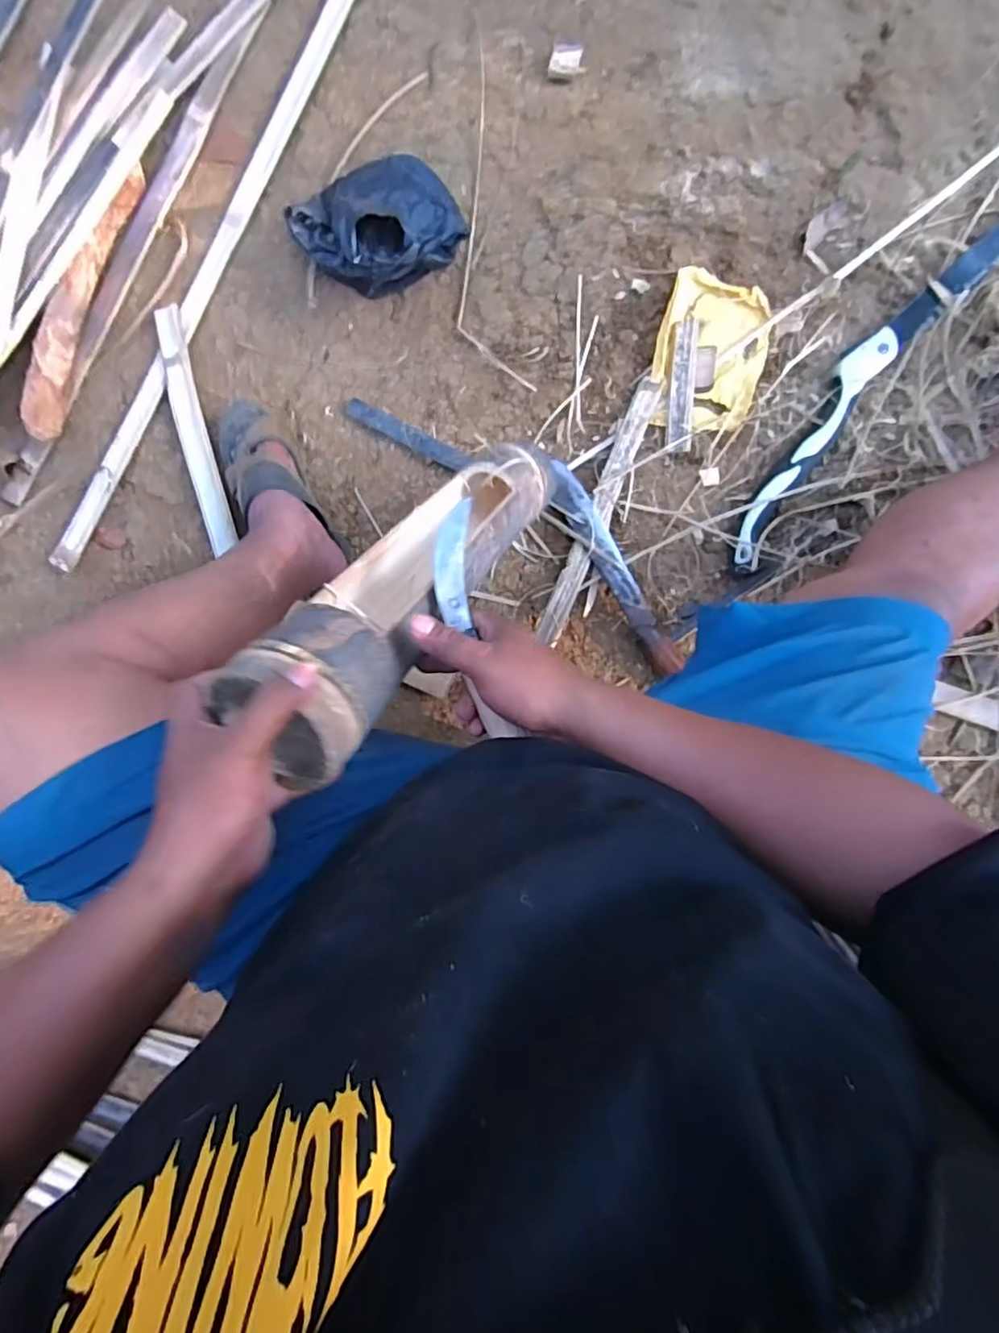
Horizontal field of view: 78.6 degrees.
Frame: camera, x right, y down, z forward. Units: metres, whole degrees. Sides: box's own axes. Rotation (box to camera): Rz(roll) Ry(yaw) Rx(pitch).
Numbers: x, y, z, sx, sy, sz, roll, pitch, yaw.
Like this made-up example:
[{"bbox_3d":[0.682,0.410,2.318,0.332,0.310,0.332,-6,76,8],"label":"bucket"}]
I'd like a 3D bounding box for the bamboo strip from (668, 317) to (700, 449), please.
[{"bbox_3d":[0.233,-0.354,0.771,0.030,0.012,0.165,4,89,4],"label":"bamboo strip"}]

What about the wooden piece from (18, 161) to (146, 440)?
[{"bbox_3d":[-0.563,-0.491,0.822,0.046,0.050,0.385,17,91,4],"label":"wooden piece"}]

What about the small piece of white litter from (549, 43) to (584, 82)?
[{"bbox_3d":[0.088,-0.792,0.797,0.038,0.020,0.044,16,90,5],"label":"small piece of white litter"}]

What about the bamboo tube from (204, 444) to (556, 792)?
[{"bbox_3d":[-0.064,-0.083,0.527,0.095,0.426,0.100,23,128,4],"label":"bamboo tube"}]

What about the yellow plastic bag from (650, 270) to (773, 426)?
[{"bbox_3d":[0.268,-0.397,0.771,0.137,0.033,0.189,9,90,5],"label":"yellow plastic bag"}]

